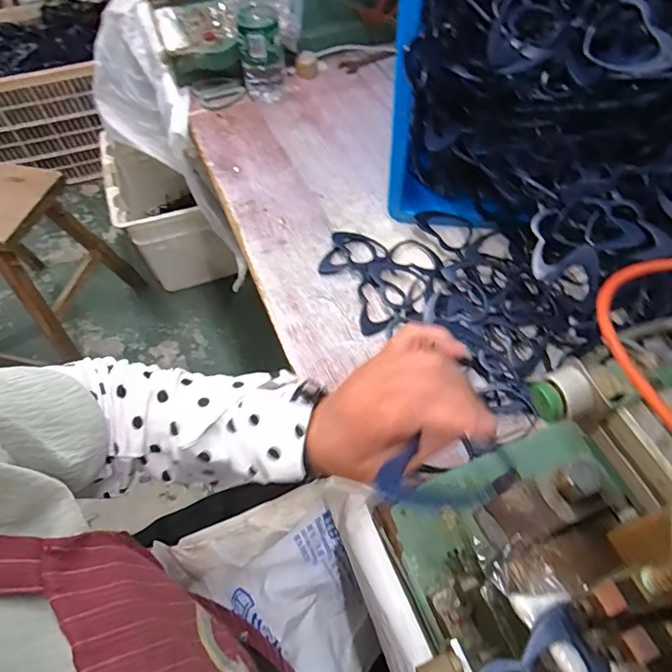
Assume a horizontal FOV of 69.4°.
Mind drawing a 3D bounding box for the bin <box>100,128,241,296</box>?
[{"bbox_3d":[-0.536,-0.385,1.478,0.247,0.304,0.477,-26,60,-14],"label":"bin"}]

